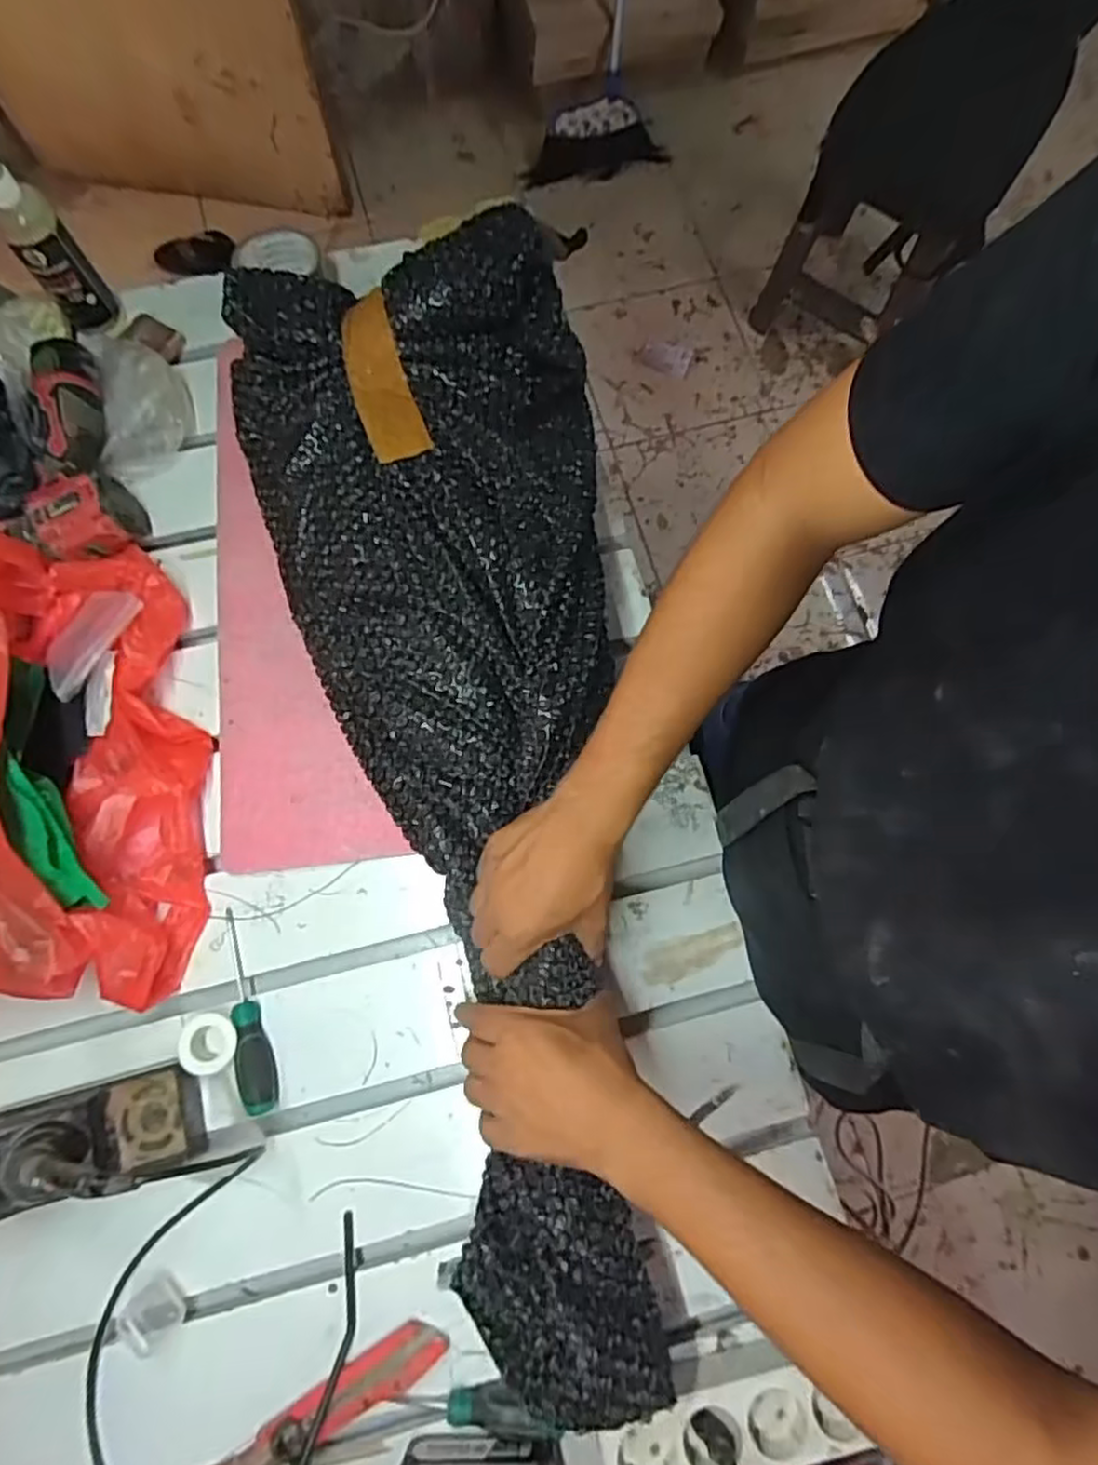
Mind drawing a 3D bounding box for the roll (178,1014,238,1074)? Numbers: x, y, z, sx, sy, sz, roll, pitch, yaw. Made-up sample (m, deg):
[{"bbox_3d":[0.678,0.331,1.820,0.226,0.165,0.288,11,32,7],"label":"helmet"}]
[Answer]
[{"bbox_3d":[-0.259,0.239,0.542,0.040,0.028,0.040,0,74,1],"label":"roll"}]

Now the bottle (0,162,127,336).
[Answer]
[{"bbox_3d":[-0.454,-0.441,0.636,0.041,0.155,0.041,0,74,1],"label":"bottle"}]

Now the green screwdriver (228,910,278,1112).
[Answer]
[{"bbox_3d":[-0.238,0.217,0.552,0.022,0.027,0.151,-16,75,-3],"label":"green screwdriver"}]

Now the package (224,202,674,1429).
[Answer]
[{"bbox_3d":[-0.065,0.003,0.525,0.276,0.088,0.846,-10,78,-2],"label":"package"}]

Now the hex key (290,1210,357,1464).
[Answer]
[{"bbox_3d":[-0.152,0.431,0.500,0.023,0.006,0.150,18,64,-19],"label":"hex key"}]

